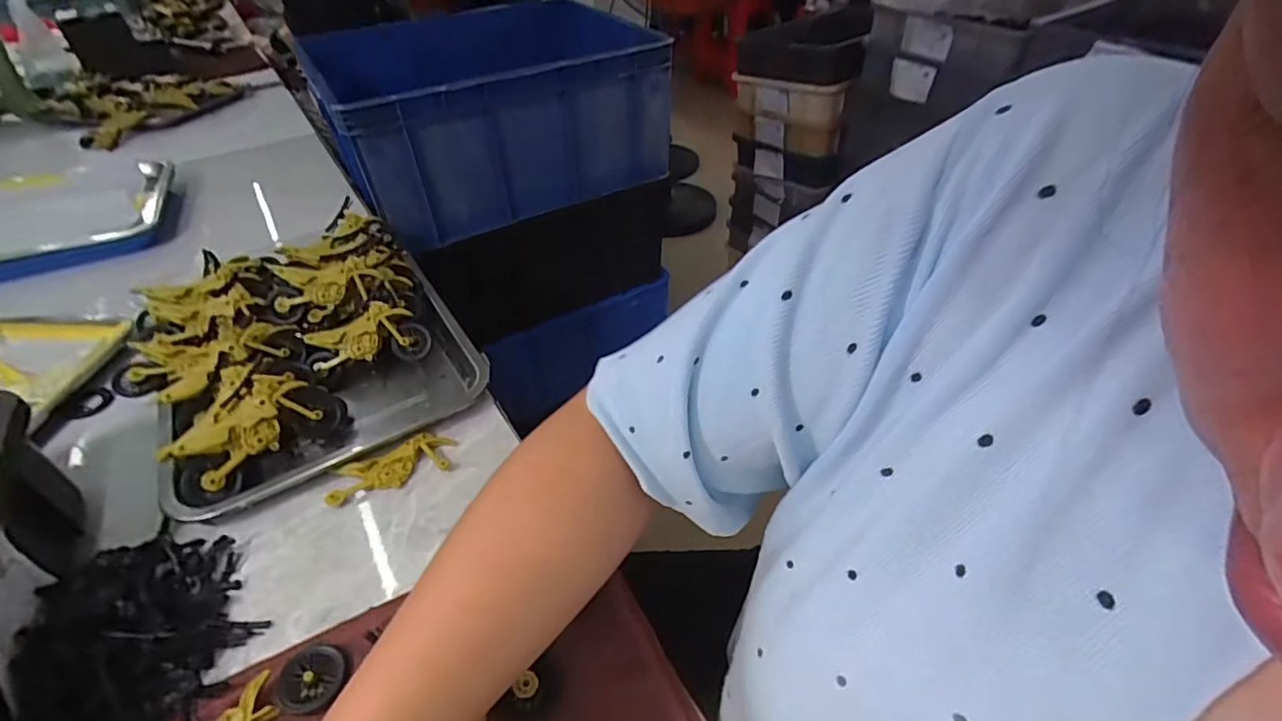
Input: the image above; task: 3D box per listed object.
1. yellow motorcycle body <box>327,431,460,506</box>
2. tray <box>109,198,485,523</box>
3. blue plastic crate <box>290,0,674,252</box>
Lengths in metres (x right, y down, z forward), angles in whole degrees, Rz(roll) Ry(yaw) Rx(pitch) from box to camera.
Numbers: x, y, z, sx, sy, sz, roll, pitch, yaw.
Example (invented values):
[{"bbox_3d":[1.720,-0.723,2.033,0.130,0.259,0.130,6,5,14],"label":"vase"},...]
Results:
[{"bbox_3d":[-0.202,0.086,0.459,0.097,0.013,0.039,-19,44,-18],"label":"yellow motorcycle body"},{"bbox_3d":[-0.336,-0.027,0.548,0.276,0.074,0.341,-25,47,-24],"label":"tray"},{"bbox_3d":[-0.264,-0.439,1.004,0.528,0.264,0.455,-23,46,-21],"label":"blue plastic crate"}]

